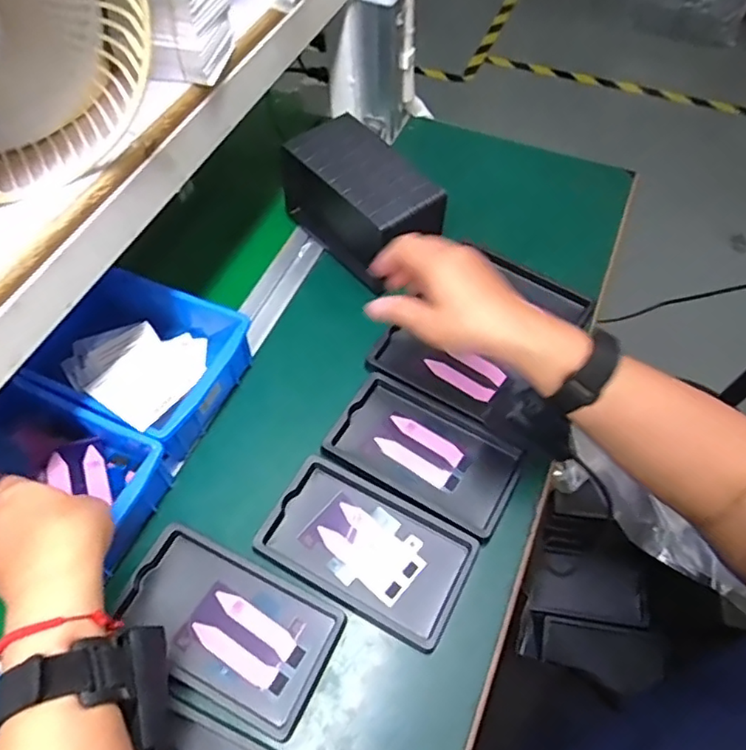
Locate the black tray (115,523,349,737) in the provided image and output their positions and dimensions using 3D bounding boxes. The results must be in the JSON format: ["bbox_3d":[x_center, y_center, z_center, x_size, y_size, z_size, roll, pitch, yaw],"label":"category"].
[{"bbox_3d":[-0.109,0.186,0.440,0.158,0.015,0.092,22,61,15],"label":"black tray"}]

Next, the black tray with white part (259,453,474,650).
[{"bbox_3d":[-0.004,0.138,0.473,0.158,0.015,0.093,25,61,17],"label":"black tray with white part"}]

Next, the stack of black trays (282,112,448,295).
[{"bbox_3d":[-0.010,-0.180,0.611,0.087,0.096,0.166,-37,65,-19],"label":"stack of black trays"}]

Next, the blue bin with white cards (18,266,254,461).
[{"bbox_3d":[-0.214,-0.018,0.532,0.176,0.069,0.135,22,60,15],"label":"blue bin with white cards"}]

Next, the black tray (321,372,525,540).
[{"bbox_3d":[0.046,0.067,0.520,0.156,0.024,0.096,26,62,18],"label":"black tray"}]

